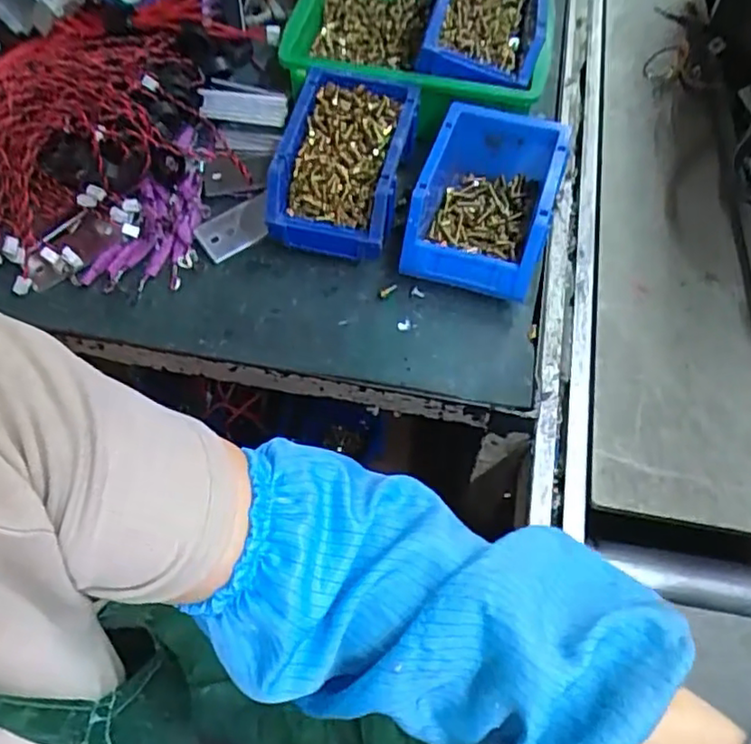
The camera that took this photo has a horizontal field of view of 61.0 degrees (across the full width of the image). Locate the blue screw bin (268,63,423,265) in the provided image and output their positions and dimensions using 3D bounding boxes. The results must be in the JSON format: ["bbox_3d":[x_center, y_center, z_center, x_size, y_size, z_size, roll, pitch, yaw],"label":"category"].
[{"bbox_3d":[-0.025,-0.188,0.567,0.105,0.063,0.164,13,61,9],"label":"blue screw bin"}]

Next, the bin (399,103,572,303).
[{"bbox_3d":[0.097,-0.145,0.560,0.113,0.079,0.161,15,62,11],"label":"bin"}]

